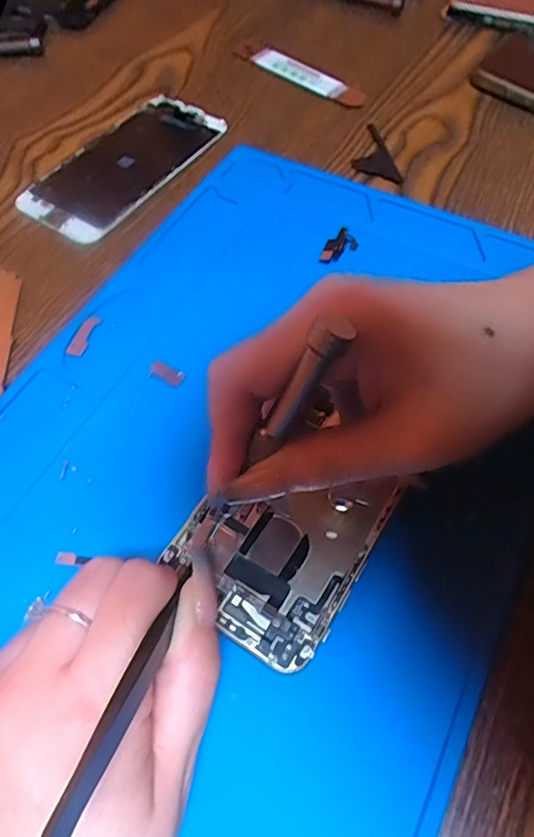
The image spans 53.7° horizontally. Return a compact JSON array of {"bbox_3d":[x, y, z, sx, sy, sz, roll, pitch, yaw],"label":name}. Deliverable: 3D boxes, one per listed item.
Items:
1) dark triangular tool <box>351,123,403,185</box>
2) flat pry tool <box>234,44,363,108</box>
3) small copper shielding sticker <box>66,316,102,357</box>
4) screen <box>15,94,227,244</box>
[{"bbox_3d":[0.064,-0.167,0.329,0.025,0.004,0.060,-11,61,-5],"label":"dark triangular tool"},{"bbox_3d":[0.024,-0.247,0.376,0.110,0.006,0.017,37,67,20],"label":"flat pry tool"},{"bbox_3d":[-0.091,-0.042,0.260,0.009,0.004,0.025,12,61,8],"label":"small copper shielding sticker"},{"bbox_3d":[-0.087,-0.160,0.328,0.062,0.004,0.134,29,65,16],"label":"screen"}]

